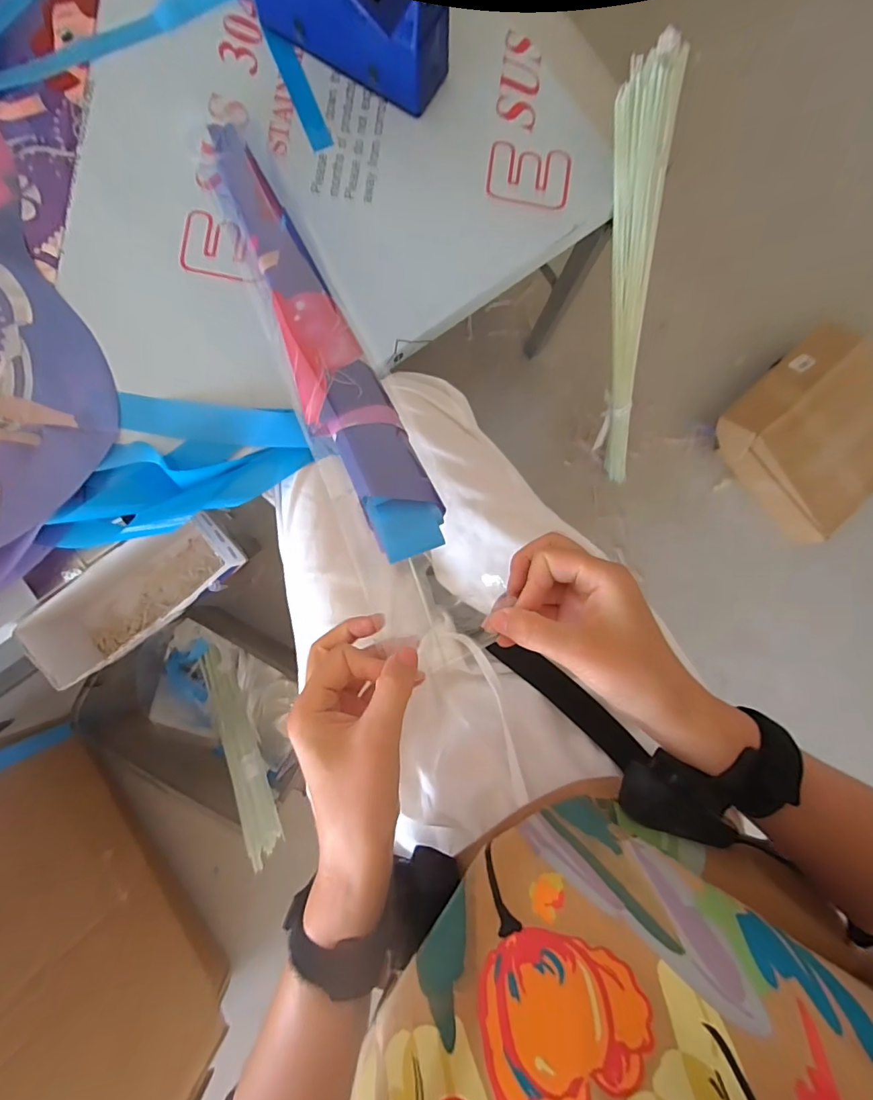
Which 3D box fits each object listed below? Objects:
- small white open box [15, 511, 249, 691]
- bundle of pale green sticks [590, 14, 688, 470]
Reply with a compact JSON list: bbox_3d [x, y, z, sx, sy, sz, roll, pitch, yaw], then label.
[{"bbox_3d":[-0.343,0.048,0.536,0.225,0.105,0.102,-36,89,-4],"label":"small white open box"},{"bbox_3d":[0.287,-0.312,0.715,0.061,0.676,0.040,-36,57,-5],"label":"bundle of pale green sticks"}]

